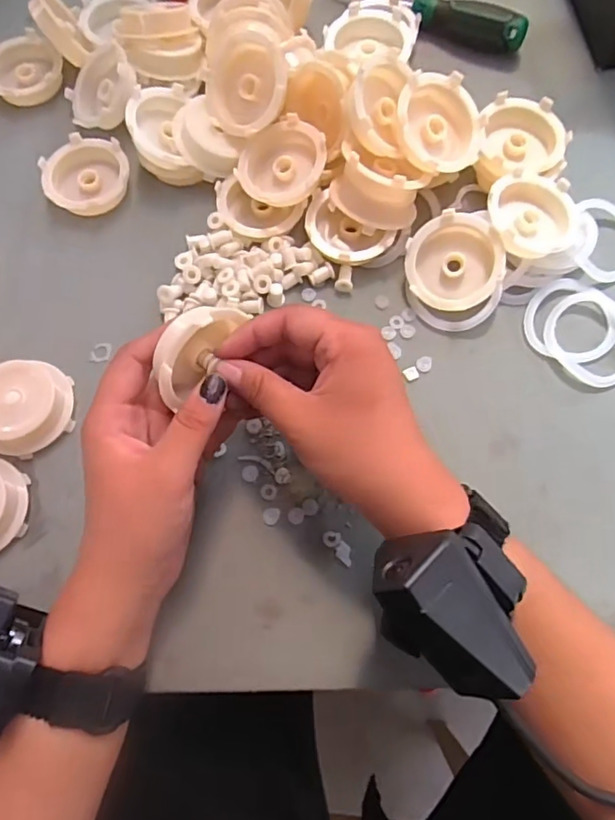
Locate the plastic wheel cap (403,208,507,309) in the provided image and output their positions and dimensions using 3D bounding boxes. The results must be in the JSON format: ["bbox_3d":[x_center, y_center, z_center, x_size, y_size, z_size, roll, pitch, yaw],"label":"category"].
[{"bbox_3d":[0.091,-0.091,0.346,0.057,0.019,0.057,29,95,14],"label":"plastic wheel cap"}]

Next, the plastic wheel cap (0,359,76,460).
[{"bbox_3d":[-0.164,-0.001,0.326,0.054,0.023,0.052,0,73,1],"label":"plastic wheel cap"}]

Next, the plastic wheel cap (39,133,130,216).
[{"bbox_3d":[-0.154,-0.162,0.387,0.057,0.017,0.055,0,73,1],"label":"plastic wheel cap"}]

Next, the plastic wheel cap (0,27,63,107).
[{"bbox_3d":[-0.215,-0.259,0.420,0.057,0.017,0.056,0,73,1],"label":"plastic wheel cap"}]

